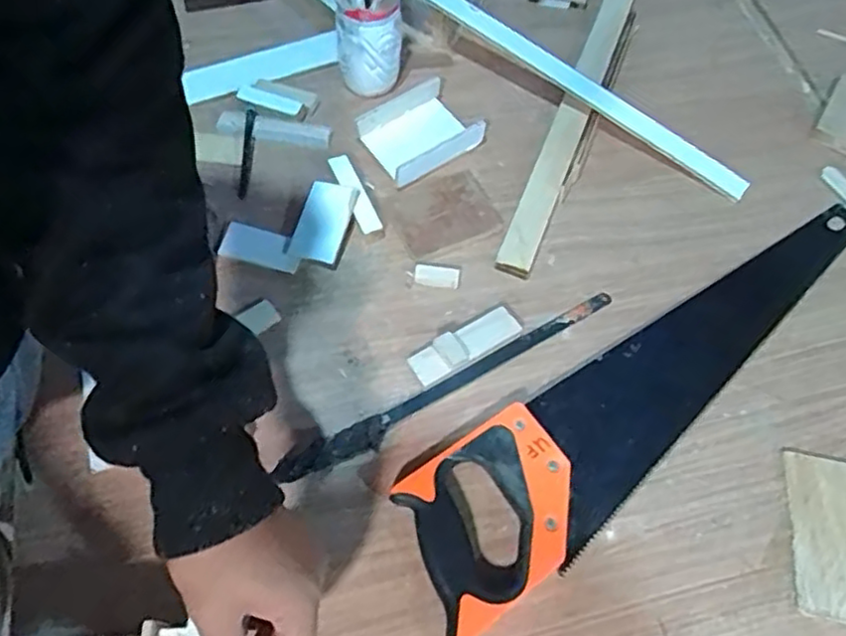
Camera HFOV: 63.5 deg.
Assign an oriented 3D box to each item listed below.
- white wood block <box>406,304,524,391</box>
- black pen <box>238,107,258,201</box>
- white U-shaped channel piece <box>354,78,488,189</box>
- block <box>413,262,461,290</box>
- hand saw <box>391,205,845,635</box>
[{"bbox_3d":[0.034,0.022,0.557,0.095,0.018,0.030,-29,67,-17],"label":"white wood block"},{"bbox_3d":[-0.165,-0.155,0.642,0.010,0.013,0.096,1,62,-3],"label":"black pen"},{"bbox_3d":[-0.005,-0.184,0.665,0.101,0.019,0.087,-32,68,-18],"label":"white U-shaped channel piece"},{"bbox_3d":[0.012,-0.037,0.592,0.038,0.004,0.019,8,62,1],"label":"block"},{"bbox_3d":[0.195,0.045,0.550,0.496,0.026,0.107,-33,68,-19],"label":"hand saw"}]

